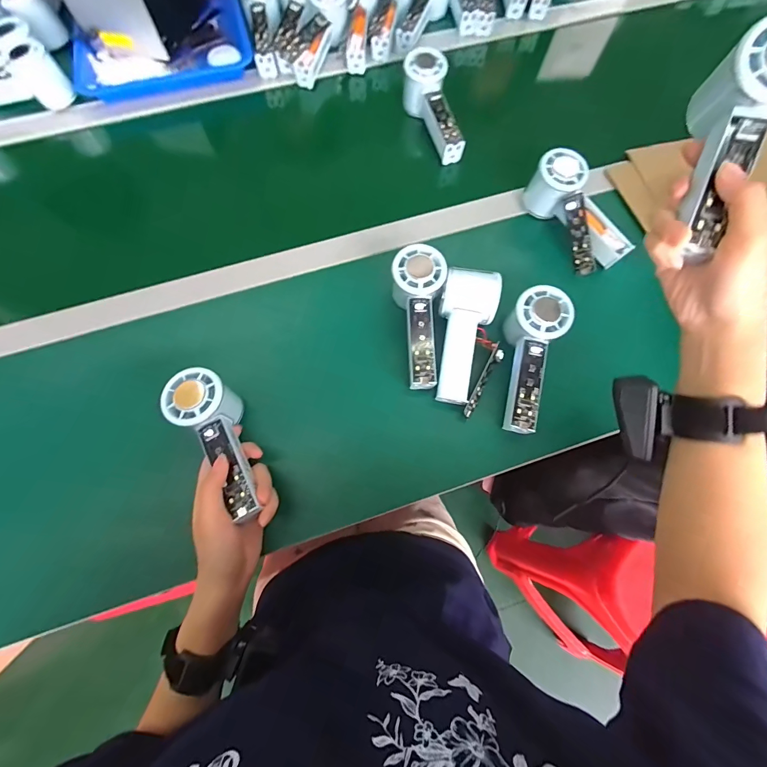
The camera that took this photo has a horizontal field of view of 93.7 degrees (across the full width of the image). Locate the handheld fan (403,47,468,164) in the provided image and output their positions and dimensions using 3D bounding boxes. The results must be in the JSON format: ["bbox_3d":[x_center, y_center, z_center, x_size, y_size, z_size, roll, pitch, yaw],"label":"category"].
[{"bbox_3d":[0.073,-0.384,0.507,0.052,0.052,0.150,-20,88,-7],"label":"handheld fan"}]

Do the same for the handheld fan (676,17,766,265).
[{"bbox_3d":[0.253,-0.172,0.269,0.052,0.061,0.151,15,103,4],"label":"handheld fan"}]

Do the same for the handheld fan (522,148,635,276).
[{"bbox_3d":[0.238,-0.211,0.442,0.053,0.058,0.149,-27,75,-9],"label":"handheld fan"}]

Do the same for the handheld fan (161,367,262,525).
[{"bbox_3d":[-0.156,0.057,0.348,0.054,0.047,0.151,-28,76,-10],"label":"handheld fan"}]

